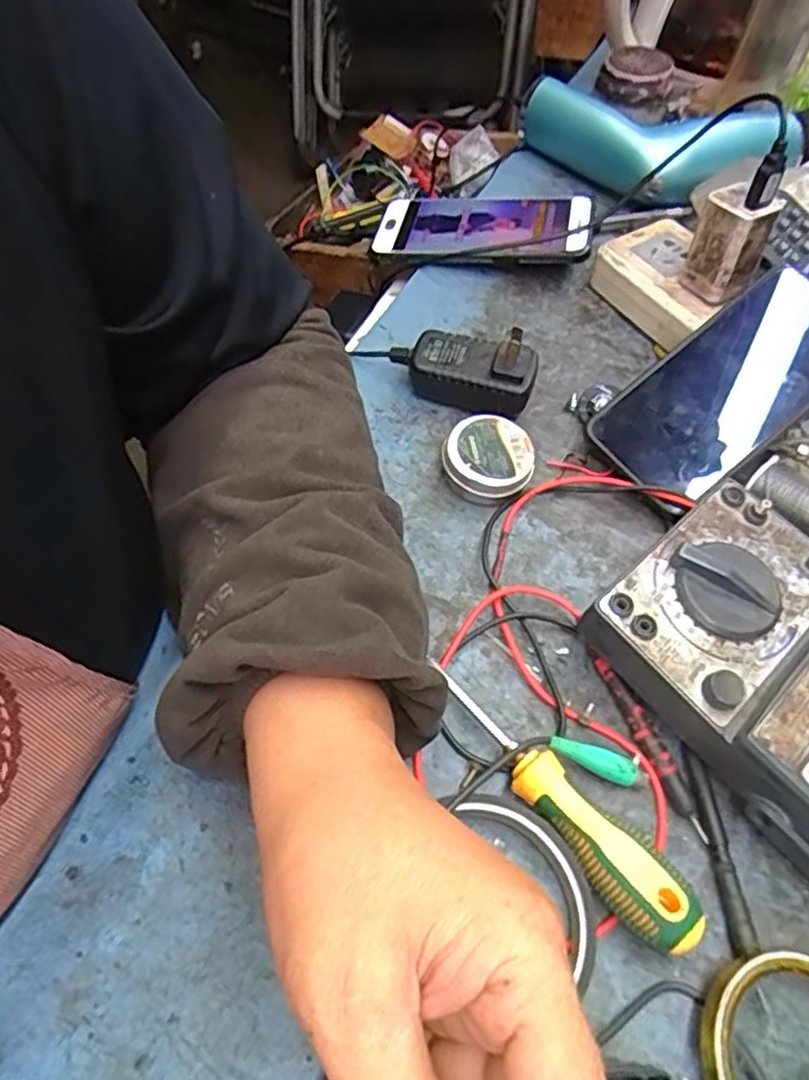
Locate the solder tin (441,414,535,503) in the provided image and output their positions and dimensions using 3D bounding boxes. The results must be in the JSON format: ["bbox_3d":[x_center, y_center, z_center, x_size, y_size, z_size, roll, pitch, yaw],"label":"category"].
[{"bbox_3d":[0.047,-0.044,0.400,0.050,0.024,0.046,2,57,-3],"label":"solder tin"}]

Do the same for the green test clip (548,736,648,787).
[{"bbox_3d":[0.084,0.097,0.312,0.046,0.012,0.013,22,56,-7],"label":"green test clip"}]

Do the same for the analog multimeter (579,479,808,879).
[{"bbox_3d":[0.184,0.067,0.312,0.123,0.044,0.188,-36,66,-24],"label":"analog multimeter"}]

